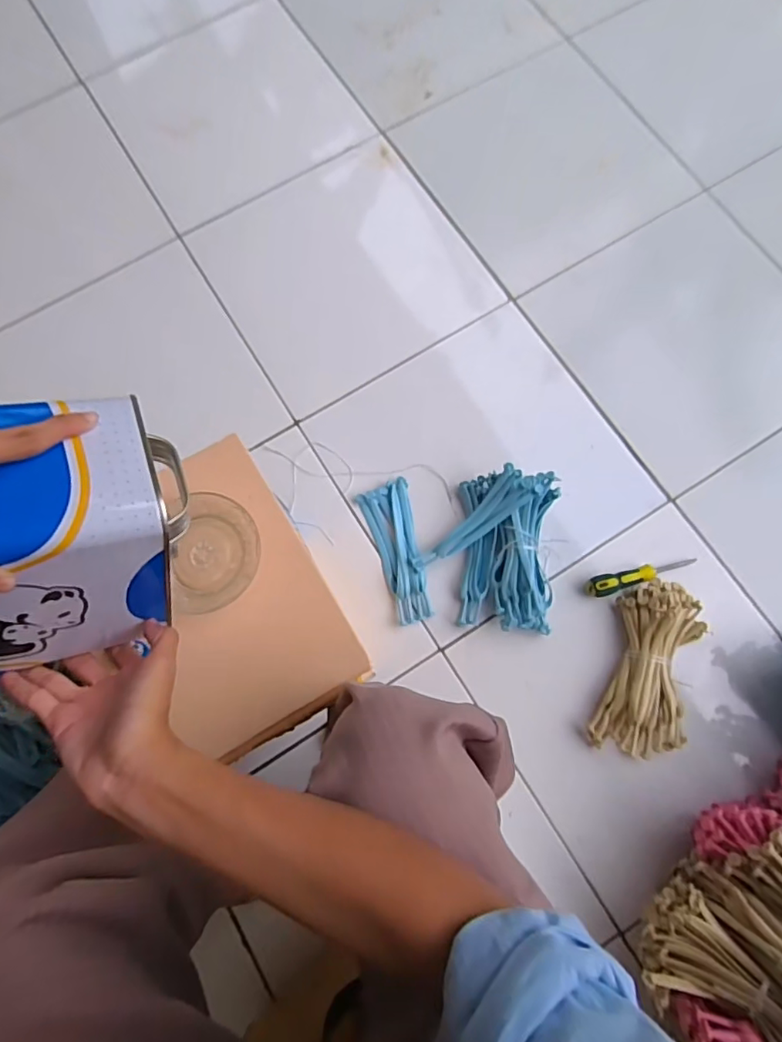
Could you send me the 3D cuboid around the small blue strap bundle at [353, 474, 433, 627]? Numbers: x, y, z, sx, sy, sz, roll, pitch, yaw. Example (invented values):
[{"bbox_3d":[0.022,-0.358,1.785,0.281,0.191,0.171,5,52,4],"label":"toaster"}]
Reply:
[{"bbox_3d":[0.010,0.043,0.773,0.069,0.013,0.203,-14,77,-2],"label":"small blue strap bundle"}]

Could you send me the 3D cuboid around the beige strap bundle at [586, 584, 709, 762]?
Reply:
[{"bbox_3d":[0.345,0.193,0.709,0.107,0.048,0.226,18,78,6],"label":"beige strap bundle"}]

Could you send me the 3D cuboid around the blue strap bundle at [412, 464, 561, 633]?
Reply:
[{"bbox_3d":[0.136,0.035,0.745,0.171,0.059,0.211,3,77,2],"label":"blue strap bundle"}]

